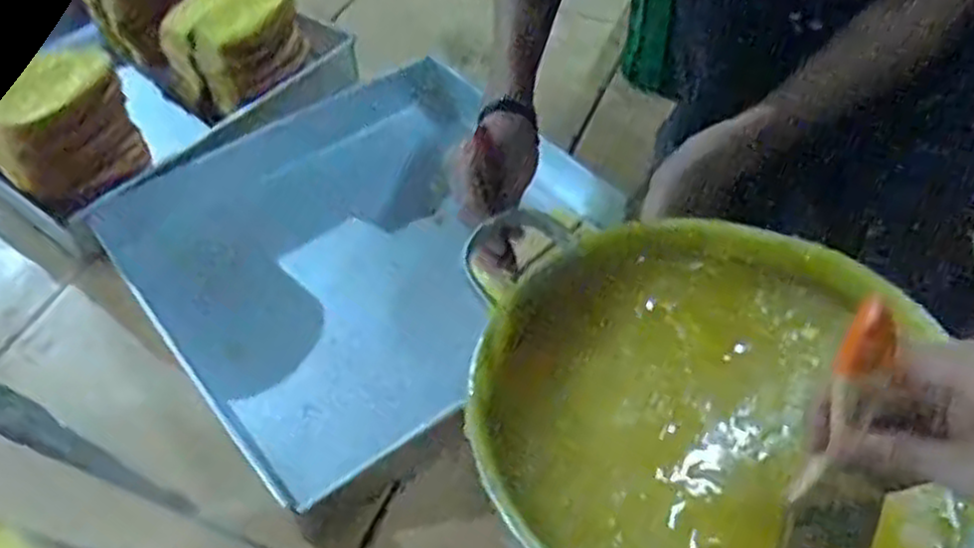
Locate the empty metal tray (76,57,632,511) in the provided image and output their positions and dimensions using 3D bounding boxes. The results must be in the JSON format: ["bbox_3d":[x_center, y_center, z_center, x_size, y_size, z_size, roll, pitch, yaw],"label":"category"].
[{"bbox_3d":[-0.110,-0.047,0.766,0.439,0.067,0.425,-31,55,-23],"label":"empty metal tray"}]

